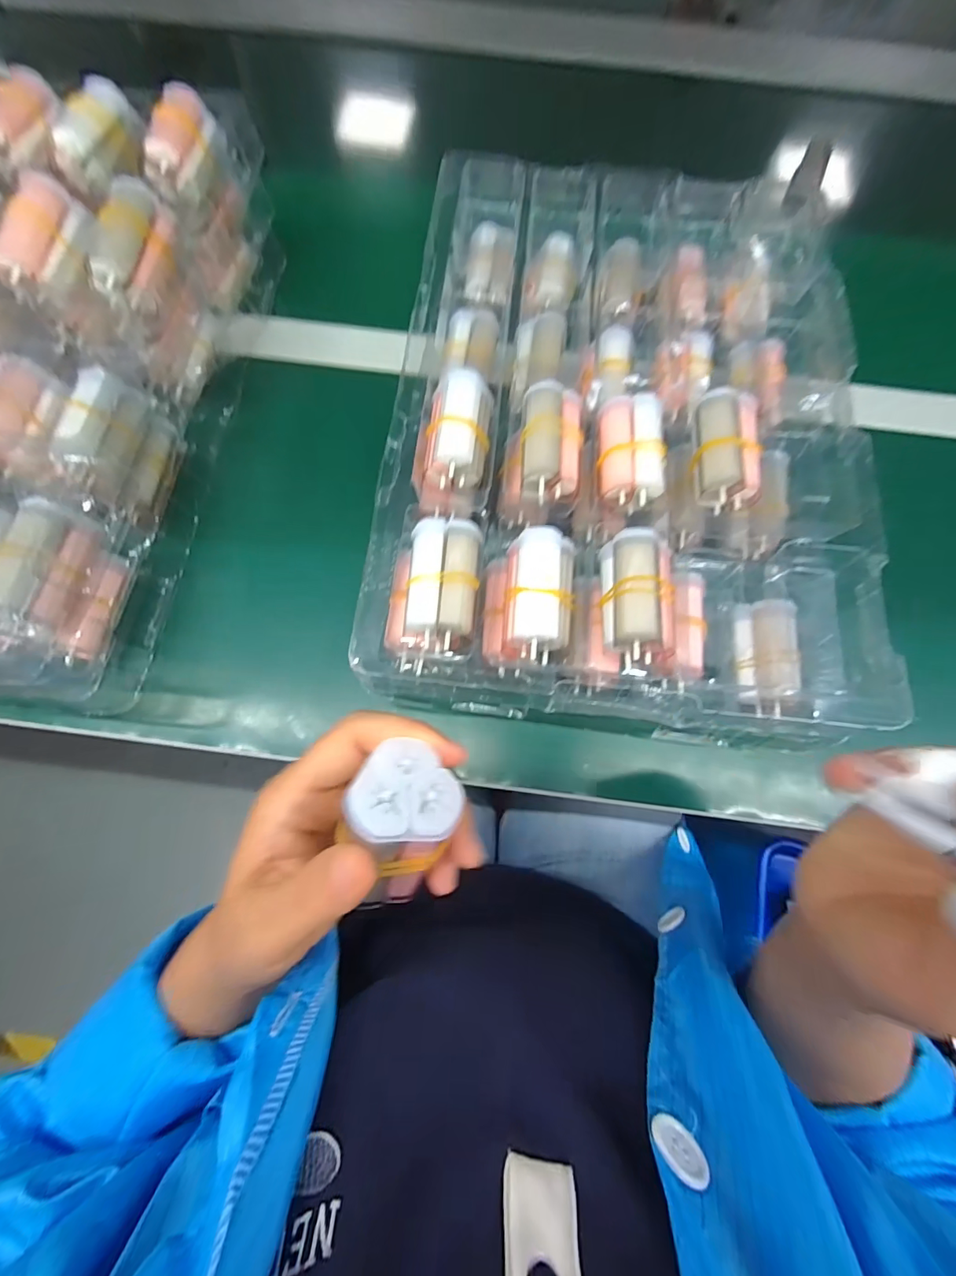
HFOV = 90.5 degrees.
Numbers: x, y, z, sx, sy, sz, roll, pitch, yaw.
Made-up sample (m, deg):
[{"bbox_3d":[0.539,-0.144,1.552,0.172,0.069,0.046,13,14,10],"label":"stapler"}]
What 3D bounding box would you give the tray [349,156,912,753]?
[{"bbox_3d":[0.094,-0.150,0.313,0.287,0.065,0.406,6,73,1],"label":"tray"}]

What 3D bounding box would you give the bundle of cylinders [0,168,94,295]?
[{"bbox_3d":[-0.250,-0.234,0.271,0.026,0.023,0.068,8,73,2],"label":"bundle of cylinders"}]

